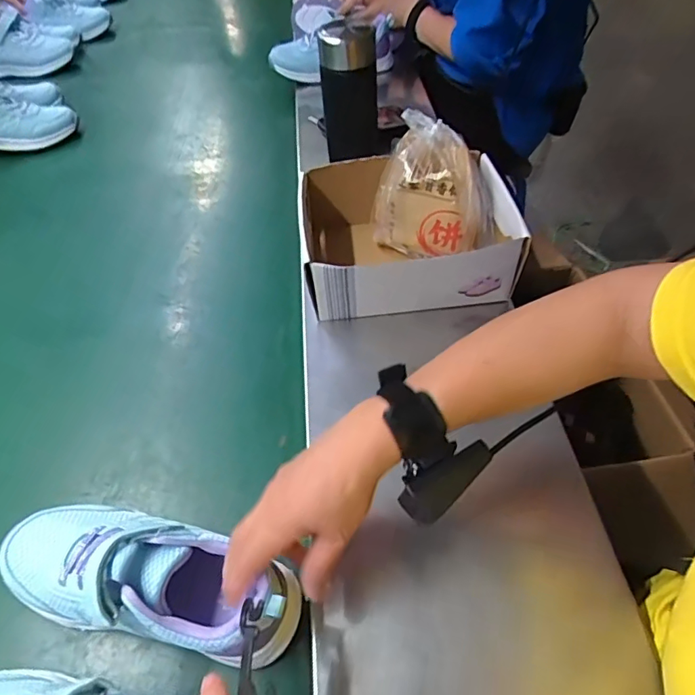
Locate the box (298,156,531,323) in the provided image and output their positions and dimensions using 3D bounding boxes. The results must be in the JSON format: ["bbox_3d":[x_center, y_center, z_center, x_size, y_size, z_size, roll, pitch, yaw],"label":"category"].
[{"bbox_3d":[0.065,-0.132,0.589,0.228,0.093,0.196,-8,50,-2],"label":"box"}]

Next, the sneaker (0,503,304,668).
[{"bbox_3d":[-0.149,0.169,0.370,0.238,0.086,0.085,7,50,20],"label":"sneaker"}]

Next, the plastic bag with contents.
[{"bbox_3d":[0.103,-0.177,0.579,0.129,0.128,0.079,24,56,22],"label":"plastic bag with contents"}]

